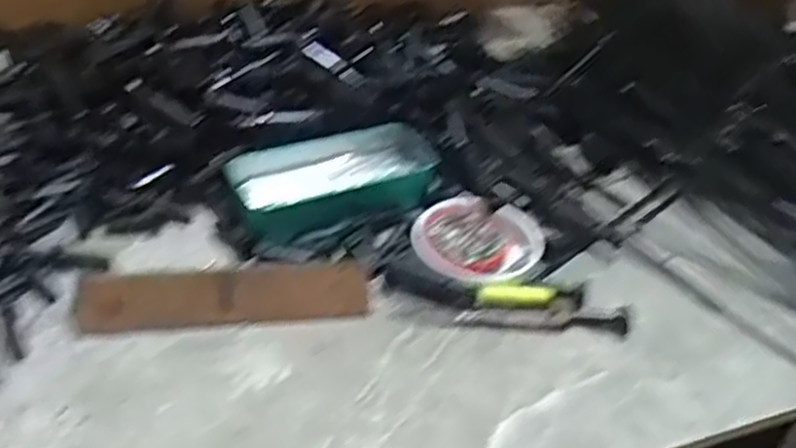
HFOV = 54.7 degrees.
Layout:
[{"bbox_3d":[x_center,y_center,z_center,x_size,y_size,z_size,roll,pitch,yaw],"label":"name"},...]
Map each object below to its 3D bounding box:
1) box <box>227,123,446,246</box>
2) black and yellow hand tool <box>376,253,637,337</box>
[{"bbox_3d":[-0.043,-0.034,0.578,0.158,0.031,0.080,-19,45,-28],"label":"box"},{"bbox_3d":[0.072,0.050,0.512,0.160,0.010,0.044,11,39,5],"label":"black and yellow hand tool"}]

